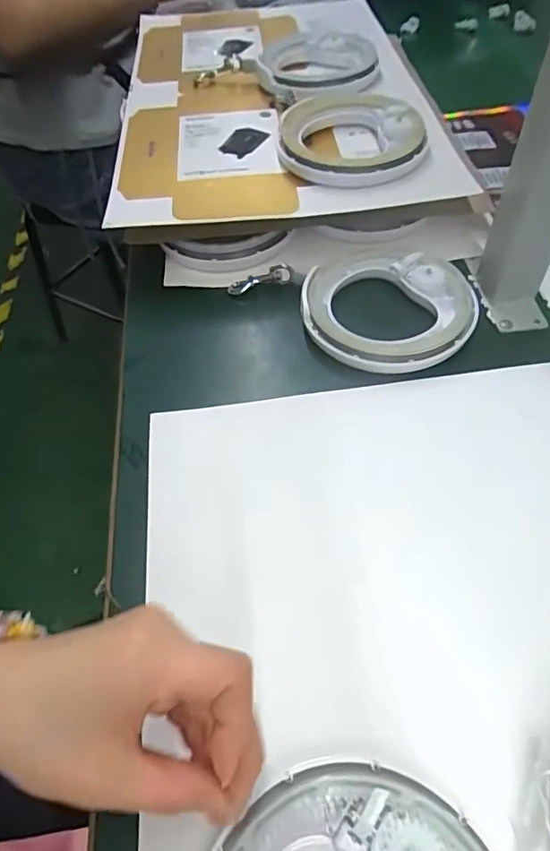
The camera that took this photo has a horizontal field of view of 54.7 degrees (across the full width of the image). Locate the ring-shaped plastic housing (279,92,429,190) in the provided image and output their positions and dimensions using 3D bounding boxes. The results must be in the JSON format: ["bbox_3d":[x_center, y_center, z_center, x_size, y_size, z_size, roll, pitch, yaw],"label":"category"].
[{"bbox_3d":[0.071,-0.258,0.471,0.123,0.027,0.124,11,51,10],"label":"ring-shaped plastic housing"}]

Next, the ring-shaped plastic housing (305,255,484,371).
[{"bbox_3d":[0.085,-0.089,0.410,0.127,0.031,0.112,15,52,13],"label":"ring-shaped plastic housing"}]

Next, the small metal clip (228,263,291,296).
[{"bbox_3d":[-0.013,-0.122,0.450,0.056,0.018,0.012,-15,52,17],"label":"small metal clip"}]

